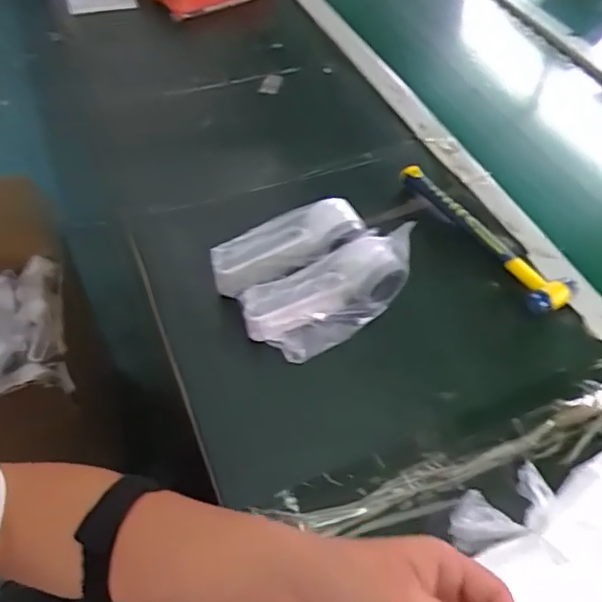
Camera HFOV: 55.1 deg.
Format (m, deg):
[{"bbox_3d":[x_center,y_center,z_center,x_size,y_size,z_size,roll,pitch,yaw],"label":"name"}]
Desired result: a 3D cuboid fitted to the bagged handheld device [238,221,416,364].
[{"bbox_3d":[0.029,-0.007,0.573,0.172,0.079,0.068,-26,57,-19],"label":"bagged handheld device"}]

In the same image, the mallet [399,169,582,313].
[{"bbox_3d":[0.207,-0.079,0.661,0.059,0.026,0.243,-26,58,-20],"label":"mallet"}]

